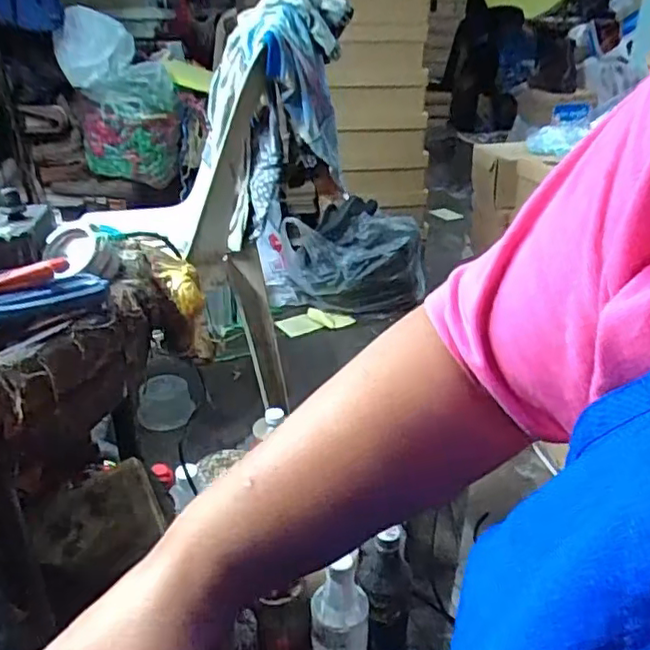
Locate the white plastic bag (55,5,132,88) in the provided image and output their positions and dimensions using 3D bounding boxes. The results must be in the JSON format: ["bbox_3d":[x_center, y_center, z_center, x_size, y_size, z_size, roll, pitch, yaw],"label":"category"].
[{"bbox_3d":[-0.599,-0.725,1.595,0.186,0.175,0.135,-11,29,-21],"label":"white plastic bag"}]

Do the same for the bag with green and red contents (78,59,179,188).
[{"bbox_3d":[-0.533,-0.543,1.677,0.238,0.307,0.124,-14,30,-26],"label":"bag with green and red contents"}]

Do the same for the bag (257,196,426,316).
[{"bbox_3d":[0.049,-0.193,1.737,0.437,0.237,0.297,-9,28,-19],"label":"bag"}]

